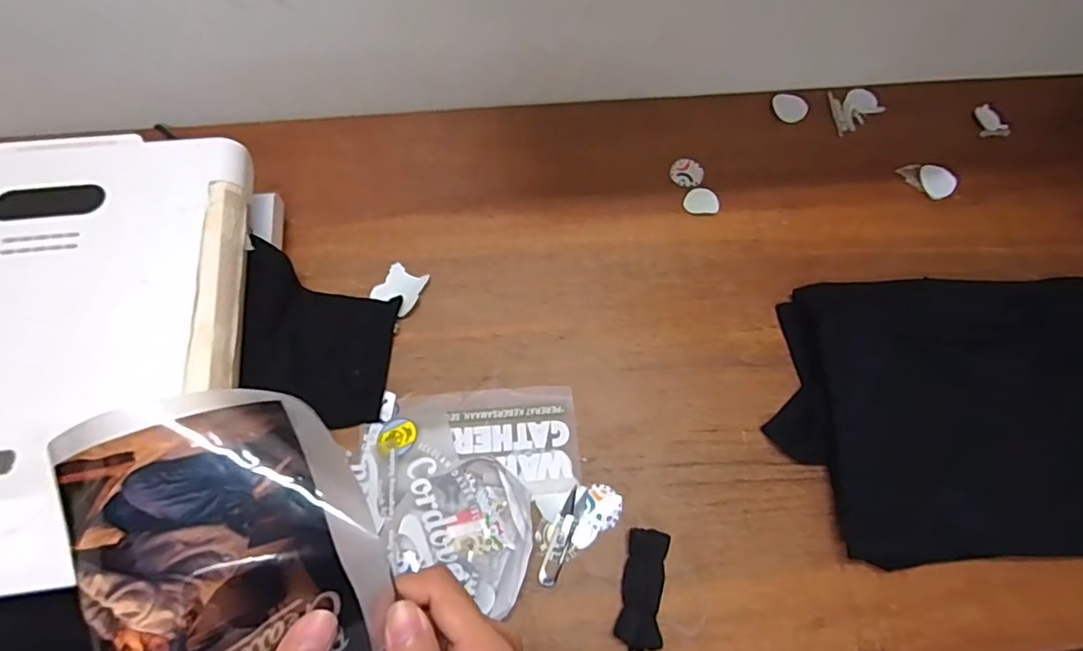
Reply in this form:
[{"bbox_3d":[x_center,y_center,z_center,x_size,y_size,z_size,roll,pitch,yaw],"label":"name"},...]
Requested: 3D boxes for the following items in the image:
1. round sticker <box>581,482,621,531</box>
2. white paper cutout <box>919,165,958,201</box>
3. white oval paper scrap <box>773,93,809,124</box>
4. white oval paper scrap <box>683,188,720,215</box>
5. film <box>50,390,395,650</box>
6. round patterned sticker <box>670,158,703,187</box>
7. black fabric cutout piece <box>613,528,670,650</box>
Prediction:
[{"bbox_3d":[0.076,0.229,0.726,0.050,0.006,0.053,1,66,-1],"label":"round sticker"},{"bbox_3d":[0.659,-0.242,0.955,0.063,0.008,0.062,1,66,-1],"label":"white paper cutout"},{"bbox_3d":[0.438,-0.385,1.013,0.061,0.007,0.054,34,76,15],"label":"white oval paper scrap"},{"bbox_3d":[0.257,-0.200,0.926,0.055,0.004,0.049,2,66,-1],"label":"white oval paper scrap"},{"bbox_3d":[-0.128,0.094,0.238,0.110,0.022,0.132,-18,93,-15],"label":"film"},{"bbox_3d":[0.241,-0.255,0.950,0.052,0.006,0.060,8,66,2],"label":"round patterned sticker"},{"bbox_3d":[0.121,0.309,0.678,0.048,0.028,0.127,12,66,4],"label":"black fabric cutout piece"}]

